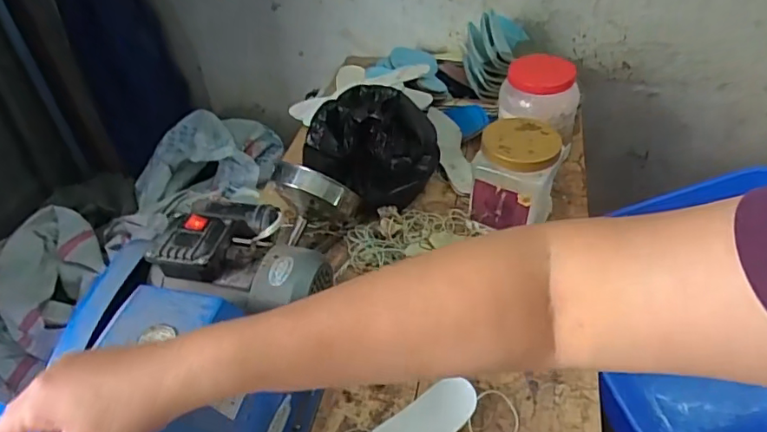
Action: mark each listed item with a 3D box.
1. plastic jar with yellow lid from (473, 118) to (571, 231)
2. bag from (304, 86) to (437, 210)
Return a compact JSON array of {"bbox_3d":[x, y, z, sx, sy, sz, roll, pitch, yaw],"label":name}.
[{"bbox_3d":[0.215,-0.067,0.862,0.125,0.134,0.118,15,45,19],"label":"plastic jar with yellow lid"},{"bbox_3d":[-0.022,-0.129,0.984,0.243,0.121,0.214,-4,42,-1],"label":"bag"}]

